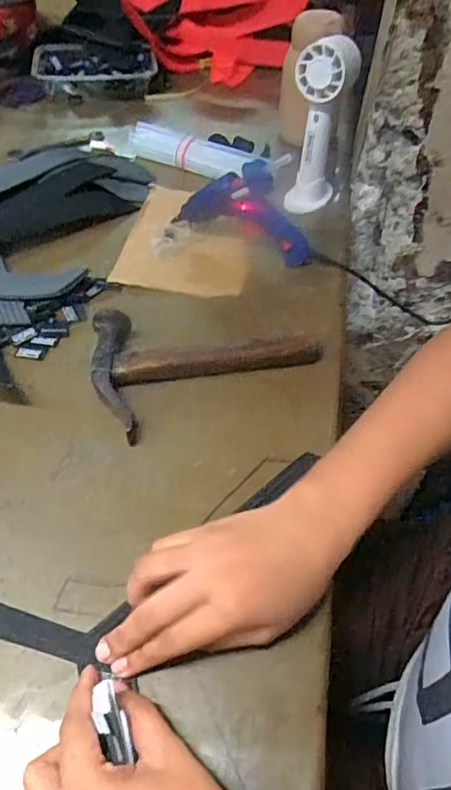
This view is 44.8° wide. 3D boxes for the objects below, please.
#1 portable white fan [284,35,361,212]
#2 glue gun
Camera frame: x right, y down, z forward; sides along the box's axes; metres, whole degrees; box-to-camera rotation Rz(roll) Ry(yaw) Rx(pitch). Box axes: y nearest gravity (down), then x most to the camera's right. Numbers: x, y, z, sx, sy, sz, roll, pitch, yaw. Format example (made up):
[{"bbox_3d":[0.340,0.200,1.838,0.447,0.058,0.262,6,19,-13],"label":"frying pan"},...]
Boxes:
[{"bbox_3d":[0.098,-0.274,0.572,0.061,0.159,0.050,8,53,5],"label":"portable white fan"},{"bbox_3d":[0.013,-0.184,0.529,0.152,0.090,0.040,18,54,12],"label":"glue gun"}]

